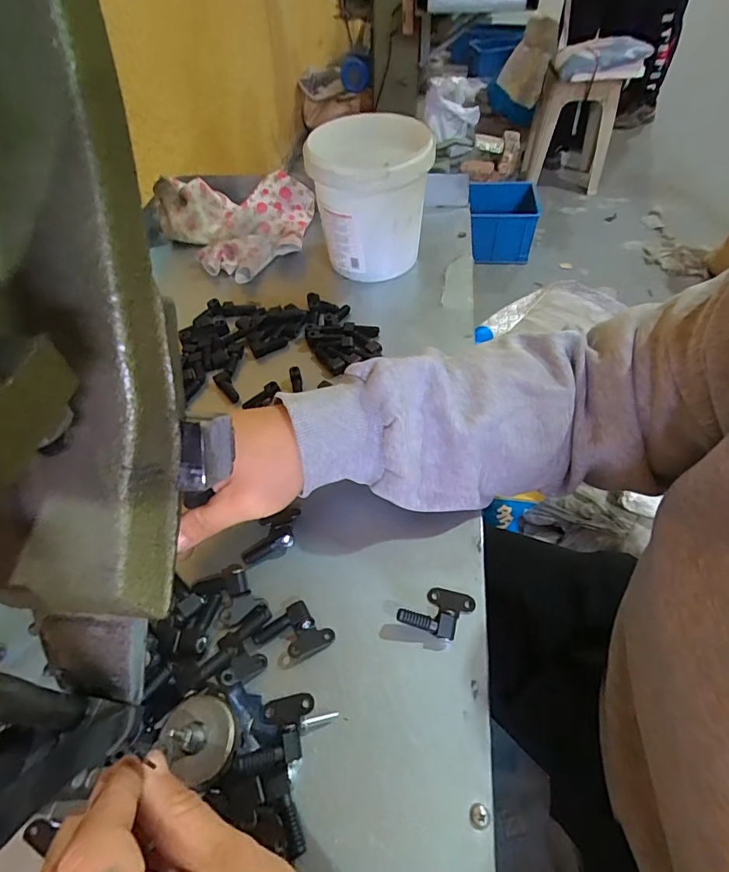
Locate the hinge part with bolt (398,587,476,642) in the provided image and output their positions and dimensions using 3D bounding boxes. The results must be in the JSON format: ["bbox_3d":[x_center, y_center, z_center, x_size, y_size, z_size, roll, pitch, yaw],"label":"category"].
[{"bbox_3d":[0.045,0.107,0.280,0.042,0.013,0.032,14,56,13],"label":"hinge part with bolt"}]

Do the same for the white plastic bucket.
[{"bbox_3d":[0.009,-0.253,0.485,0.118,0.122,0.139,6,54,8],"label":"white plastic bucket"}]

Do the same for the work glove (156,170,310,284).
[{"bbox_3d":[-0.148,-0.269,0.548,0.176,0.054,0.153,38,64,26],"label":"work glove"}]

